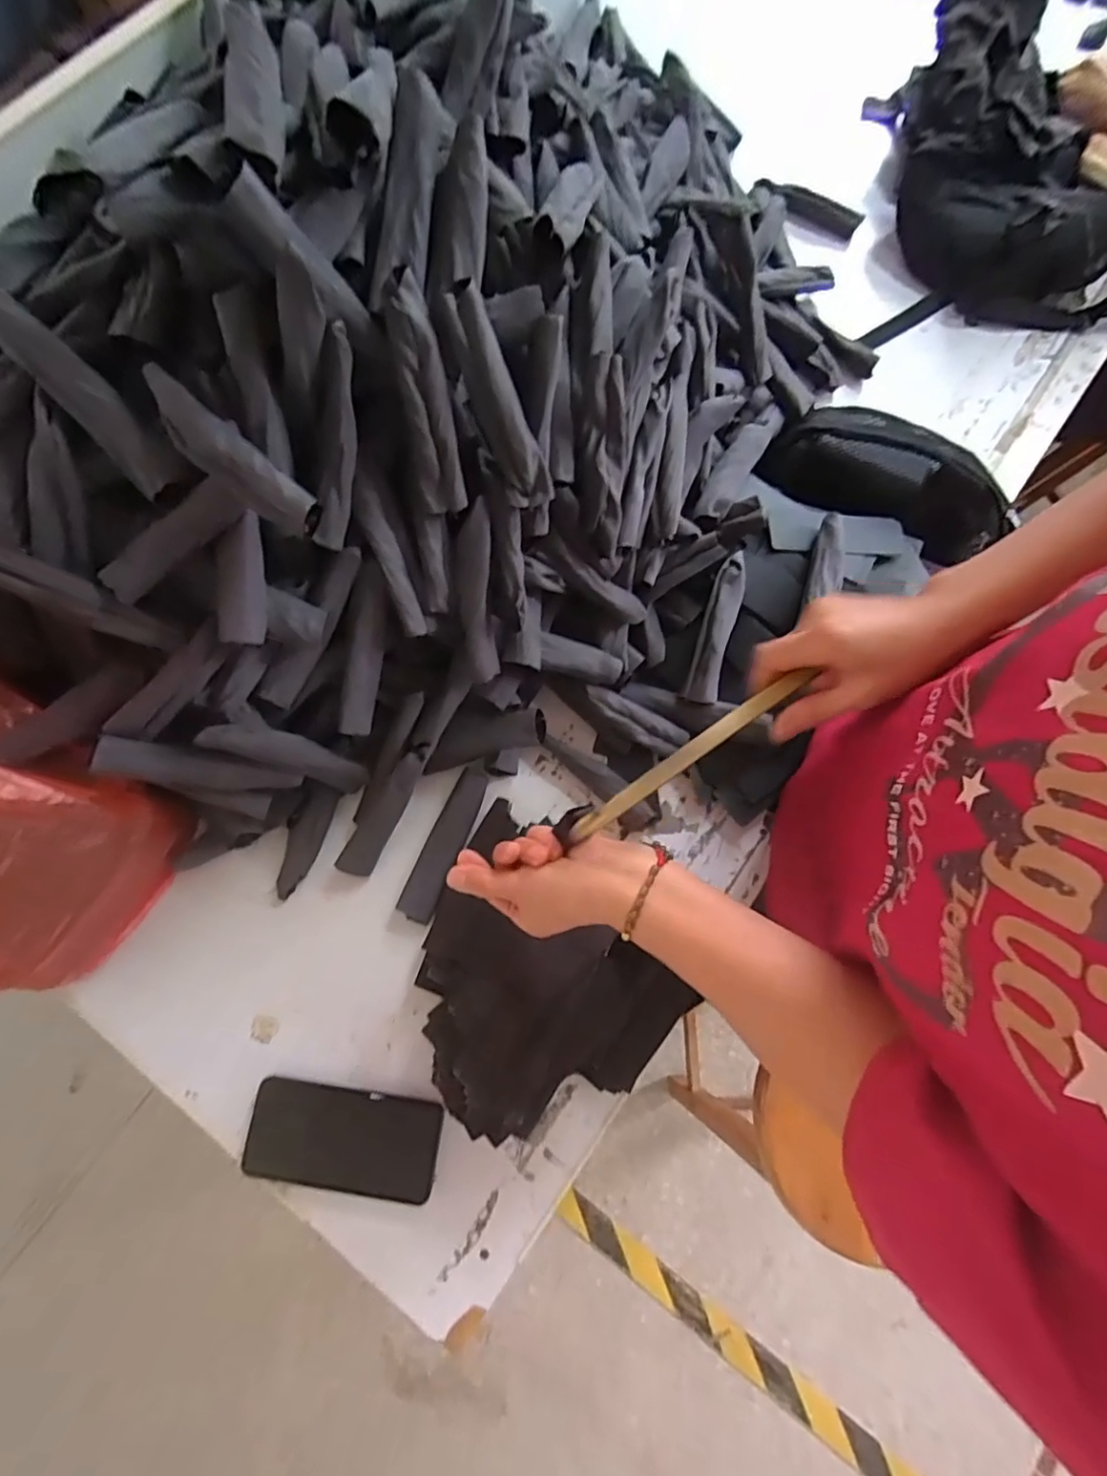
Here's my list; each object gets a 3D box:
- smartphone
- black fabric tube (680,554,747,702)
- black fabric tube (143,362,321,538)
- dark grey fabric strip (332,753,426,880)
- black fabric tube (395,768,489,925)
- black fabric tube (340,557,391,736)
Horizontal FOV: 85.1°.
[{"bbox_3d":[-0.182,0.348,0.524,0.161,0.014,0.077,9,77,1],"label":"smartphone"},{"bbox_3d":[0.160,-0.108,0.591,0.029,0.029,0.145,14,98,2],"label":"black fabric tube"},{"bbox_3d":[-0.213,-0.185,0.391,0.148,0.021,0.034,39,79,7],"label":"black fabric tube"},{"bbox_3d":[-0.161,0.071,0.571,0.034,0.017,0.133,33,100,6],"label":"dark grey fabric strip"},{"bbox_3d":[-0.105,0.103,0.588,0.035,0.014,0.149,24,78,4],"label":"black fabric tube"},{"bbox_3d":[-0.166,-0.072,0.530,0.031,0.023,0.137,11,101,1],"label":"black fabric tube"}]

